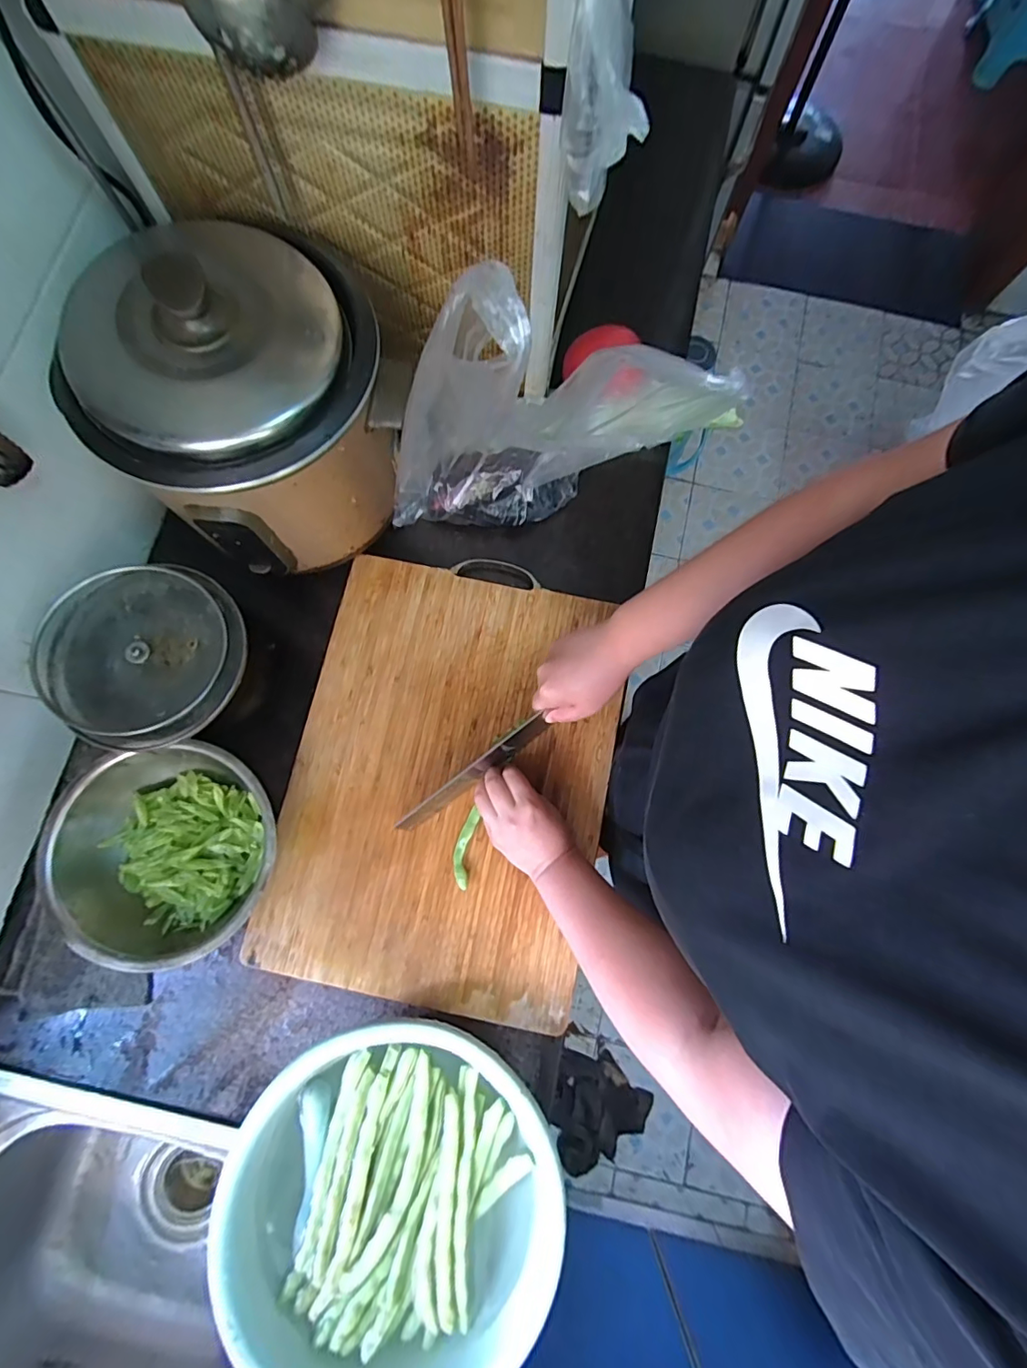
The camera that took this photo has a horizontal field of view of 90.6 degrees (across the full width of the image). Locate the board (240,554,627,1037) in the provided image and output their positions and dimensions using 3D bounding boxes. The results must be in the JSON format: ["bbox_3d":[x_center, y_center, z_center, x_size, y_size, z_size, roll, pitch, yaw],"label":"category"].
[{"bbox_3d":[-0.065,0.097,0.547,0.323,0.029,0.435,12,79,1],"label":"board"}]

